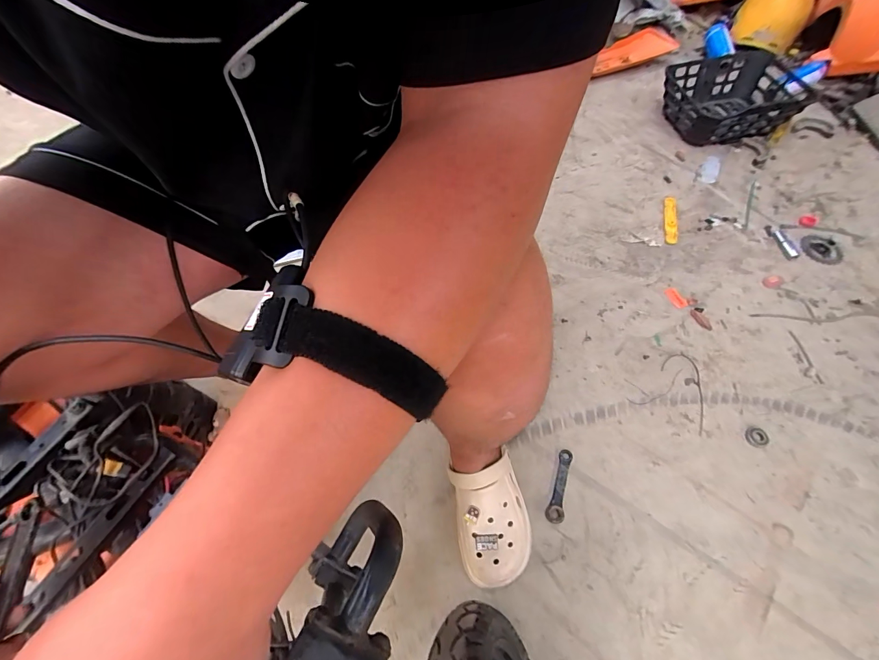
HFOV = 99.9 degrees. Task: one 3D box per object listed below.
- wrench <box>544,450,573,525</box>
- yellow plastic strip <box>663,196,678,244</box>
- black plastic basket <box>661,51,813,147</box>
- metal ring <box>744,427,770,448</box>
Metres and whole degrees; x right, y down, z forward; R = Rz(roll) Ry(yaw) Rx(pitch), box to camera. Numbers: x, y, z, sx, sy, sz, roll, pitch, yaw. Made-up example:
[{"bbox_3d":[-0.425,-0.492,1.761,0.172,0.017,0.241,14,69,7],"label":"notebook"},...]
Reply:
[{"bbox_3d":[0.215,0.276,0.659,0.027,0.015,0.128,16,63,11],"label":"wrench"},{"bbox_3d":[0.575,-0.276,0.920,0.029,0.009,0.166,13,63,9],"label":"yellow plastic strip"},{"bbox_3d":[0.831,-0.657,1.042,0.362,0.095,0.287,-8,61,-2],"label":"black plastic basket"},{"bbox_3d":[0.594,0.200,0.691,0.029,0.014,0.038,-11,61,-4],"label":"metal ring"}]

